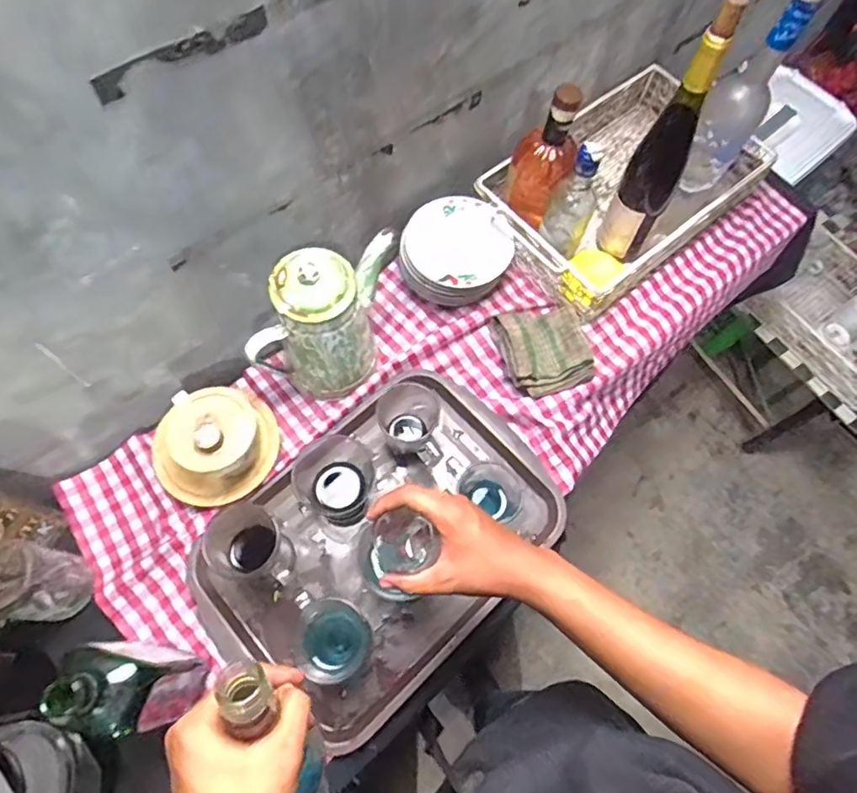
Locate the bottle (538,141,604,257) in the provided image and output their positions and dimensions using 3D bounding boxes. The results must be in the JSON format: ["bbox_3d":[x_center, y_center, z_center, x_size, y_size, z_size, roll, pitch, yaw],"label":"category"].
[{"bbox_3d":[0.192,-0.255,0.733,0.062,0.182,0.062,21,67,6],"label":"bottle"}]

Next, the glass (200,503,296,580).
[{"bbox_3d":[-0.202,0.176,0.631,0.072,0.124,0.067,1,67,-3],"label":"glass"}]

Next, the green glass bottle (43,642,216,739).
[{"bbox_3d":[-0.283,0.282,0.526,0.070,0.215,0.078,3,67,-2],"label":"green glass bottle"}]

